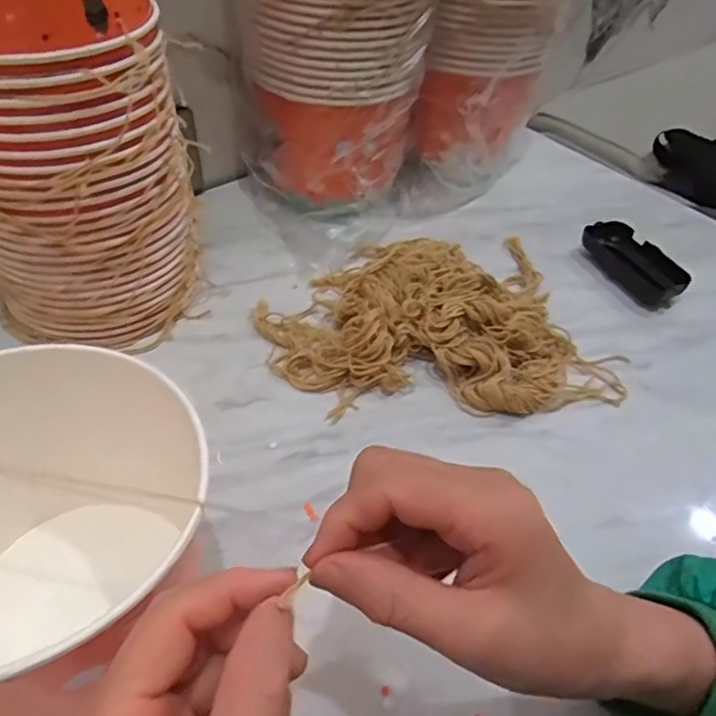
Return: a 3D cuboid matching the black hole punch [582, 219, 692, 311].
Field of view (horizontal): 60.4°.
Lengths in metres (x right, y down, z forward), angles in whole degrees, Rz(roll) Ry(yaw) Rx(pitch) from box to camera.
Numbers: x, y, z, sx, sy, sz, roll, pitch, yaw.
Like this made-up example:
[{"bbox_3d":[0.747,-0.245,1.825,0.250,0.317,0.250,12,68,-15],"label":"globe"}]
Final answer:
[{"bbox_3d":[0.273,-0.094,0.606,0.054,0.025,0.110,-18,50,-20],"label":"black hole punch"}]

